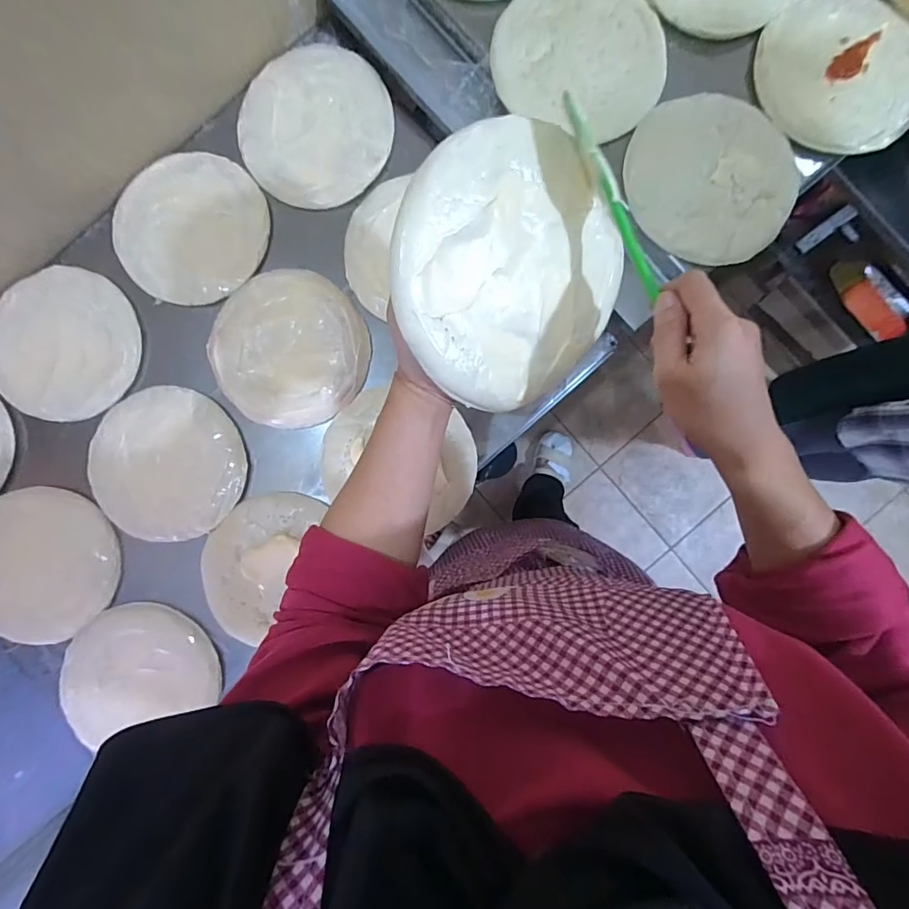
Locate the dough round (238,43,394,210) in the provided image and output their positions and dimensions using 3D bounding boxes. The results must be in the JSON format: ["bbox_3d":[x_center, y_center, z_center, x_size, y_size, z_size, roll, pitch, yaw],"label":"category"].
[{"bbox_3d":[-0.183,-0.438,0.636,0.195,0.011,0.210,0,88,0],"label":"dough round"}]

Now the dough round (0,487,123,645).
[{"bbox_3d":[-0.551,0.148,0.637,0.190,0.020,0.197,0,88,0],"label":"dough round"}]

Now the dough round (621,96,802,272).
[{"bbox_3d":[0.296,-0.319,0.555,0.194,0.010,0.185,0,88,0],"label":"dough round"}]

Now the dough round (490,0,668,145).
[{"bbox_3d":[0.149,-0.470,0.556,0.196,0.009,0.176,27,88,0],"label":"dough round"}]

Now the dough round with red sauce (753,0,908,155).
[{"bbox_3d":[0.461,-0.459,0.564,0.195,0.014,0.176,27,88,0],"label":"dough round with red sauce"}]

